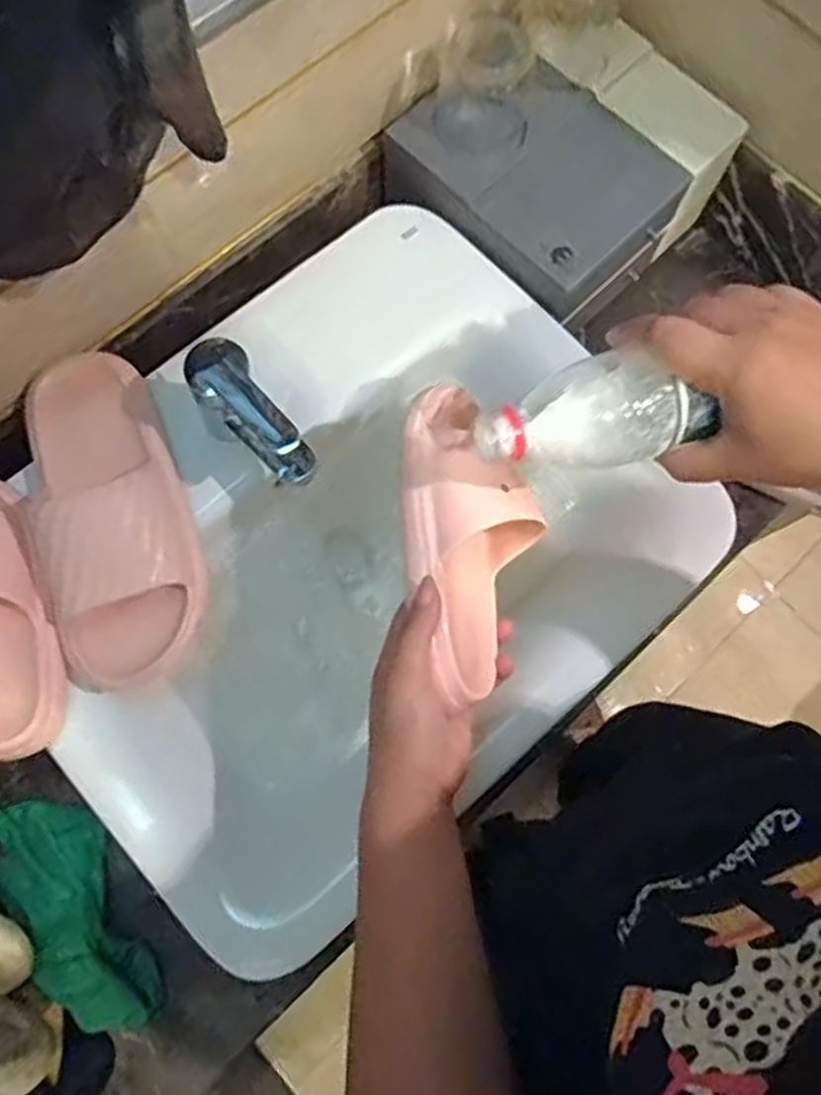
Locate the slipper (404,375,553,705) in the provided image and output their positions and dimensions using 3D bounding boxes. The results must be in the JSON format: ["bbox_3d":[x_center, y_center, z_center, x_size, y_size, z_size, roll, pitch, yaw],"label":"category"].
[{"bbox_3d":[0.041,-0.008,0.491,0.087,0.067,0.204,-4,76,-2],"label":"slipper"}]

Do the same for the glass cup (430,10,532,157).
[{"bbox_3d":[0.066,-0.401,0.658,0.080,0.083,0.082,0,76,-1],"label":"glass cup"}]

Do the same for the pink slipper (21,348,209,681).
[{"bbox_3d":[-0.233,-0.035,0.563,0.113,0.067,0.265,-18,77,-6],"label":"pink slipper"}]

